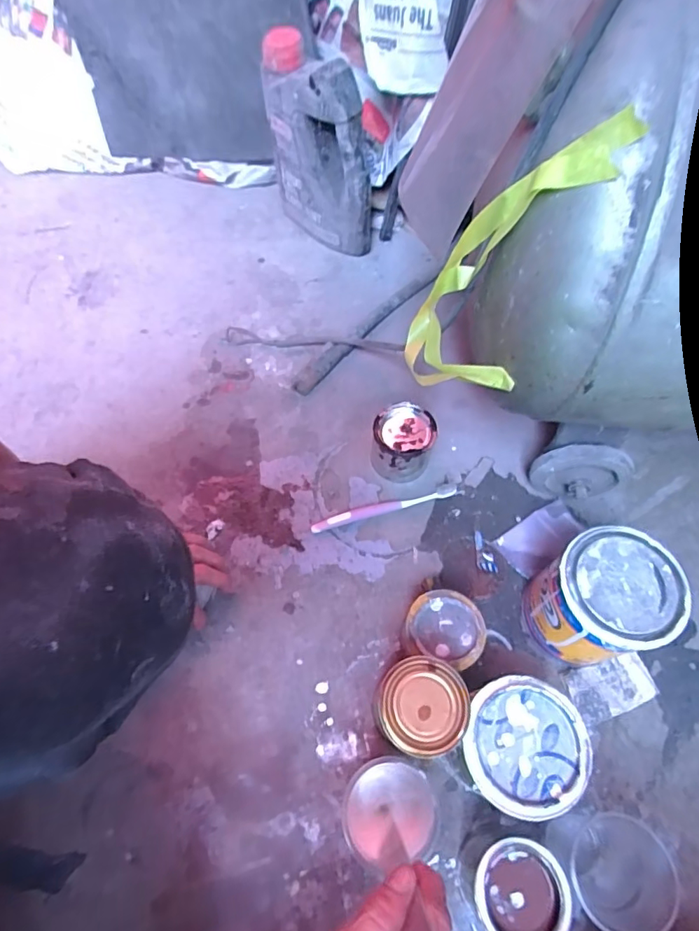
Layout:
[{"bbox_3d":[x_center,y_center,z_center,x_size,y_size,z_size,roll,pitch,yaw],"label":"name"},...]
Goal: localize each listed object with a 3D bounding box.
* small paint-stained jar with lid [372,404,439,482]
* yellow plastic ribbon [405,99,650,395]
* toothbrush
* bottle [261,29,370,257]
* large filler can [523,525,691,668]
[{"bbox_3d":[0.064,-0.026,0.606,0.069,0.071,0.070,0,64,0],"label":"small paint-stained jar with lid"},{"bbox_3d":[0.101,-0.140,0.361,0.027,0.217,0.101,-19,57,-28],"label":"yellow plastic ribbon"},{"bbox_3d":[0.043,0.050,0.606,0.180,0.010,0.015,-15,65,-7],"label":"toothbrush"},{"bbox_3d":[-0.042,-0.427,0.710,0.055,0.251,0.177,-39,70,-17],"label":"bottle"},{"bbox_3d":[0.239,0.133,0.497,0.103,0.138,0.099,0,64,0],"label":"large filler can"}]

